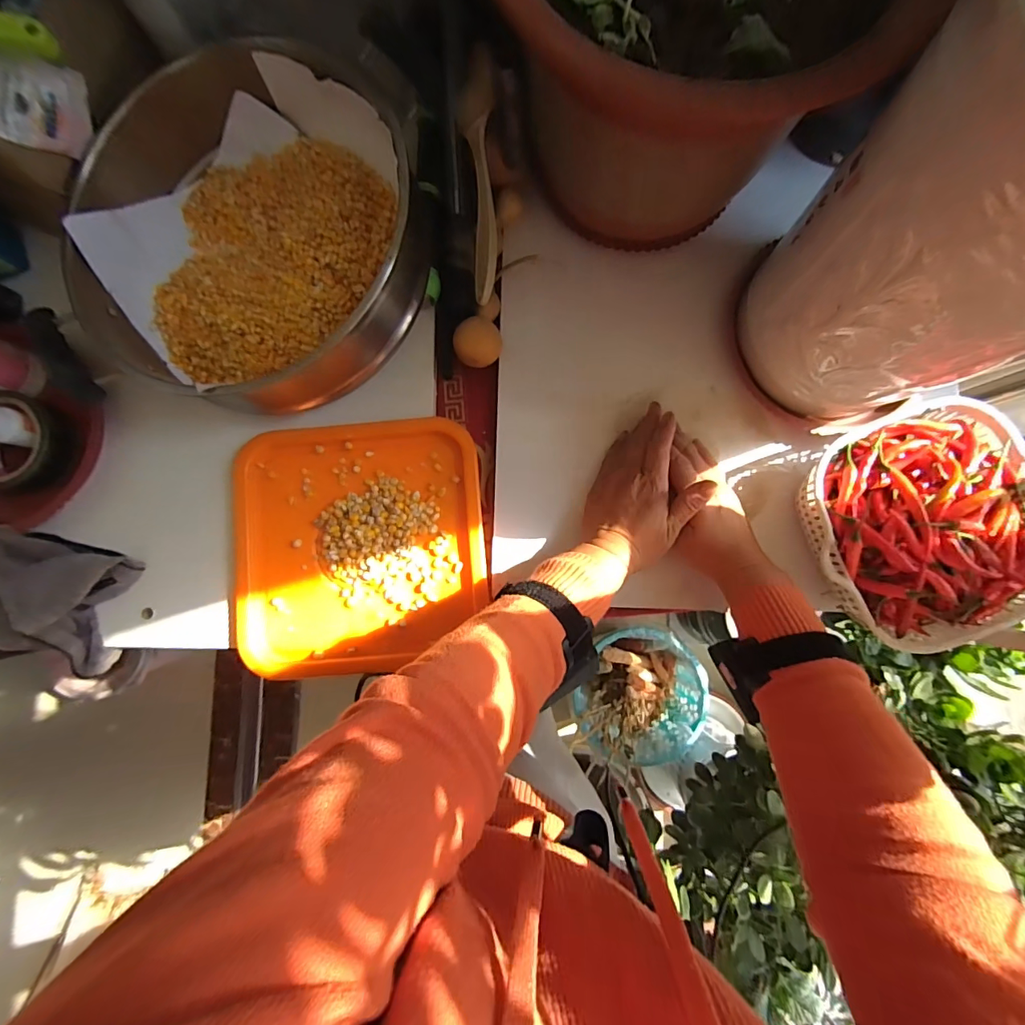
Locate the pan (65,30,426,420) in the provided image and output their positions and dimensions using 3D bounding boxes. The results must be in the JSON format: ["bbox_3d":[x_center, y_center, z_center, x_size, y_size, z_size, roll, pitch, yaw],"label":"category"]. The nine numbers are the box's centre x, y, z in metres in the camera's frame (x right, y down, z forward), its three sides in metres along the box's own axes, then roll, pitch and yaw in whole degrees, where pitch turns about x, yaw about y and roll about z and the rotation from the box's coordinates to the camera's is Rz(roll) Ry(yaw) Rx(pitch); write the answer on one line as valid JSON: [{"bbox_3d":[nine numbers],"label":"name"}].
[{"bbox_3d":[-0.240,-0.250,0.421,0.300,0.110,0.285,0,86,1],"label":"pan"}]

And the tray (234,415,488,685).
[{"bbox_3d":[-0.148,0.033,0.453,0.238,0.021,0.238,-5,86,0],"label":"tray"}]

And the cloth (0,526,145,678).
[{"bbox_3d":[-0.453,0.087,0.445,0.142,0.057,0.123,15,86,2],"label":"cloth"}]

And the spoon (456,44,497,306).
[{"bbox_3d":[-0.030,-0.312,0.442,0.034,0.025,0.204,-2,105,1],"label":"spoon"}]

